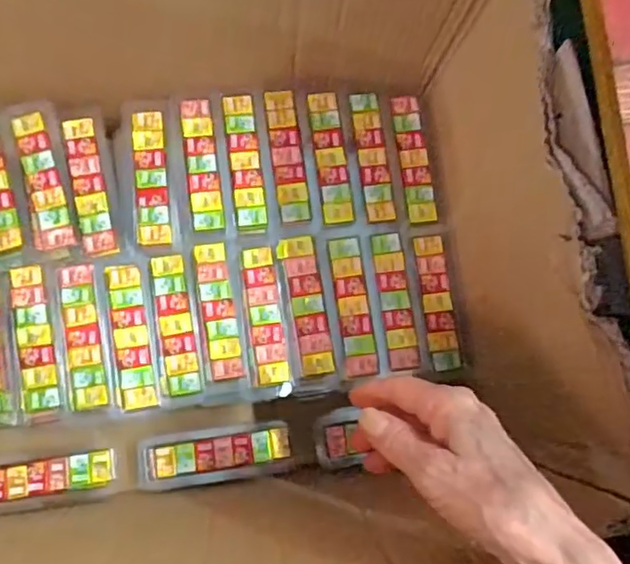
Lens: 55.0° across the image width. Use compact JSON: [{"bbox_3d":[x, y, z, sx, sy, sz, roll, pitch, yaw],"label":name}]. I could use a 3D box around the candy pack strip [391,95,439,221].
[{"bbox_3d":[0.090,-0.112,0.552,0.025,0.006,0.116,-8,85,-8],"label":"candy pack strip"}]

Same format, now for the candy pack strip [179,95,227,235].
[{"bbox_3d":[-0.101,-0.105,0.543,0.033,0.009,0.125,-6,84,-8],"label":"candy pack strip"}]

